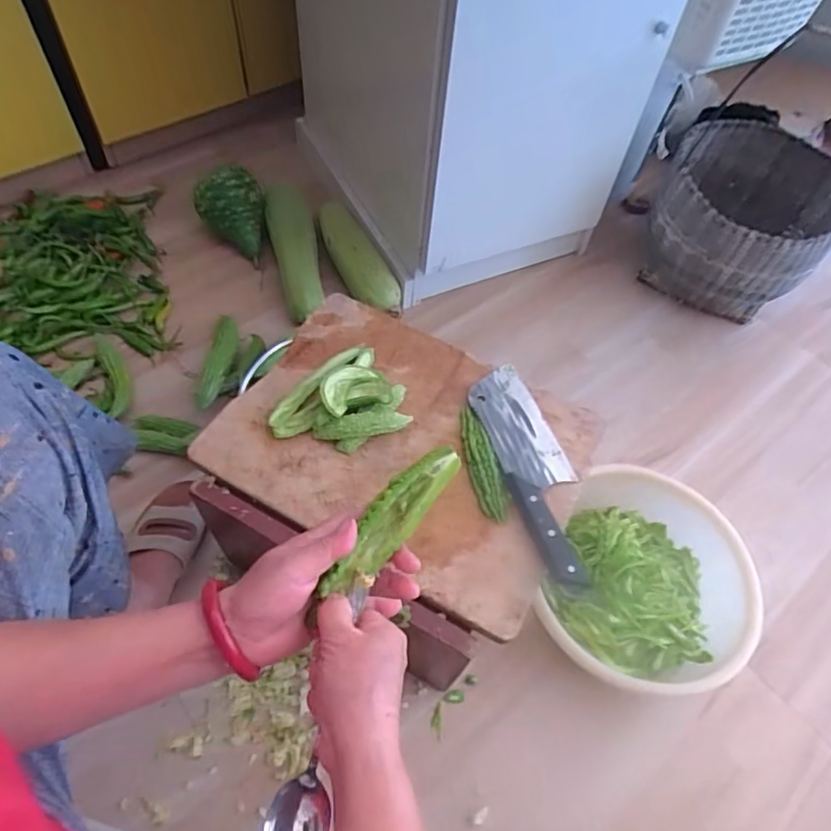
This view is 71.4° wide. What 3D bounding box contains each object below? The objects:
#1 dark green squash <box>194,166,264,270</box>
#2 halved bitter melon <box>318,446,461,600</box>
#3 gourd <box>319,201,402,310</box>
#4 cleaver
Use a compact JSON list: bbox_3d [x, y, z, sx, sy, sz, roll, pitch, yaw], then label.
[{"bbox_3d":[-0.343,-0.369,1.098,0.122,0.140,0.132,-14,59,-13],"label":"dark green squash"},{"bbox_3d":[-0.018,0.076,0.419,0.030,0.025,0.132,38,81,18],"label":"halved bitter melon"},{"bbox_3d":[-0.117,-0.302,1.088,0.076,0.061,0.294,-24,62,-18],"label":"gourd"},{"bbox_3d":[0.135,0.058,0.645,0.080,0.016,0.265,-14,58,-14],"label":"cleaver"}]

